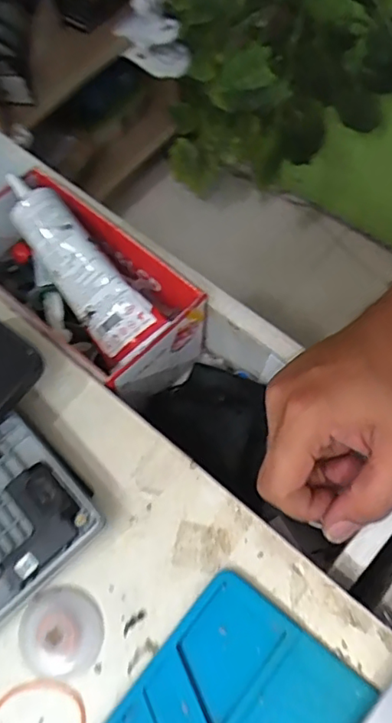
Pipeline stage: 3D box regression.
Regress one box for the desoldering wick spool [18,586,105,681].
[{"bbox_3d":[-0.072,0.142,0.301,0.044,0.010,0.042,-2,66,5],"label":"desoldering wick spool"}]

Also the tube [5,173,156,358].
[{"bbox_3d":[-0.088,-0.073,0.401,0.039,0.028,0.144,-36,85,-15],"label":"tube"}]

